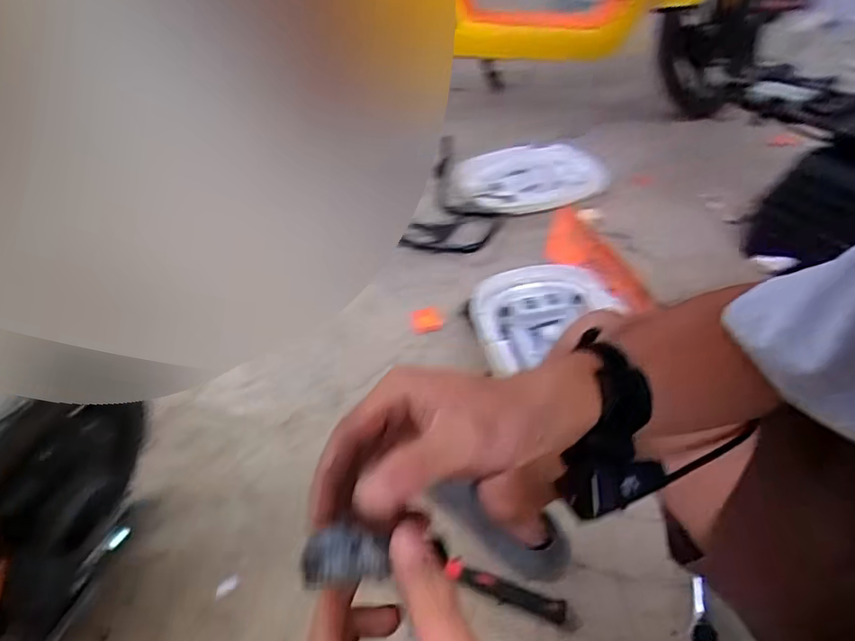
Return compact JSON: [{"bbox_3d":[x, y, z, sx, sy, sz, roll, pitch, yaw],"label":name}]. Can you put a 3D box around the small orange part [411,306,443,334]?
[{"bbox_3d":[-0.001,-0.002,1.142,0.061,0.010,0.064,-5,43,-3],"label":"small orange part"}]

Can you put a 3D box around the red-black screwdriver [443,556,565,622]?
[{"bbox_3d":[0.099,0.345,0.743,0.157,0.016,0.029,16,46,18],"label":"red-black screwdriver"}]

